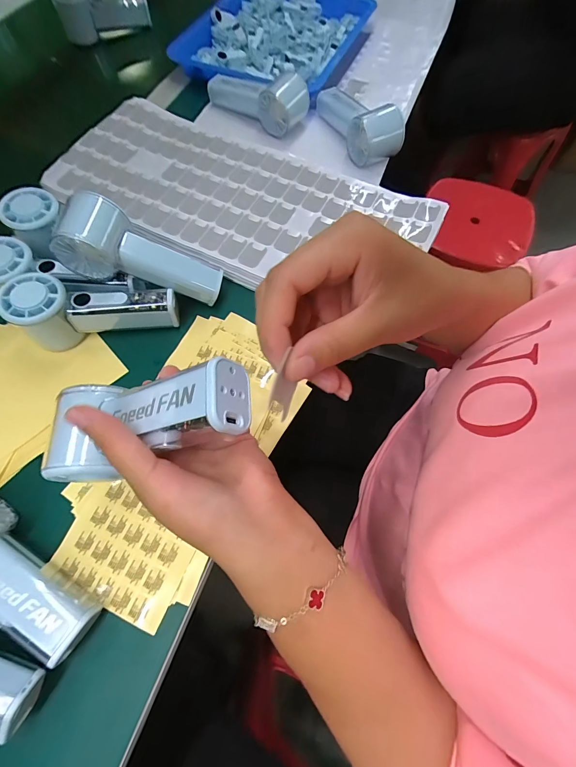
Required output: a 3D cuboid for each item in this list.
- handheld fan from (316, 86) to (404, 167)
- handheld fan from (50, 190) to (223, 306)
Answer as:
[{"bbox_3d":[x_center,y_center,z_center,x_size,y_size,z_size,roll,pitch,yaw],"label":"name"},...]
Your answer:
[{"bbox_3d":[0.099,-0.379,0.465,0.060,0.057,0.151,-23,67,-10],"label":"handheld fan"},{"bbox_3d":[-0.144,-0.126,0.334,0.151,0.054,0.057,16,62,-26],"label":"handheld fan"}]

